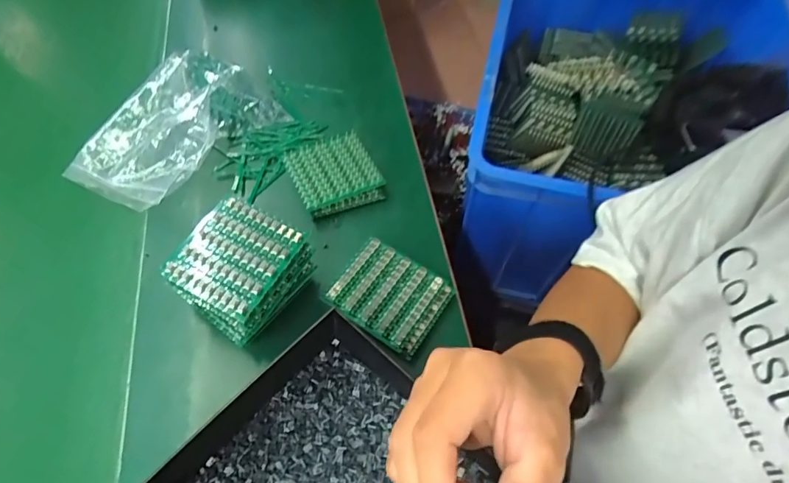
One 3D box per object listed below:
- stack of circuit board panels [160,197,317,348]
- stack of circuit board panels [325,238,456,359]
[{"bbox_3d":[-0.127,0.030,0.393,0.085,0.075,0.094,26,62,12],"label":"stack of circuit board panels"},{"bbox_3d":[-0.004,0.049,0.422,0.090,0.023,0.078,31,63,15],"label":"stack of circuit board panels"}]

